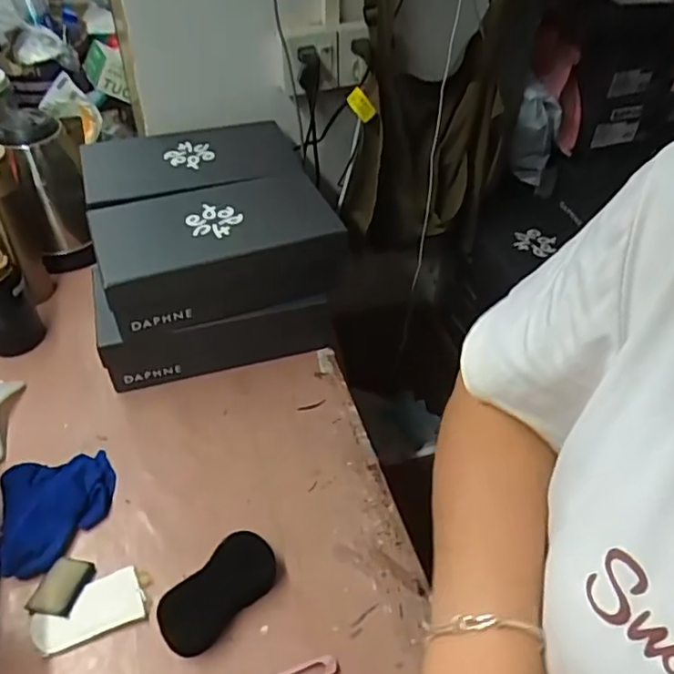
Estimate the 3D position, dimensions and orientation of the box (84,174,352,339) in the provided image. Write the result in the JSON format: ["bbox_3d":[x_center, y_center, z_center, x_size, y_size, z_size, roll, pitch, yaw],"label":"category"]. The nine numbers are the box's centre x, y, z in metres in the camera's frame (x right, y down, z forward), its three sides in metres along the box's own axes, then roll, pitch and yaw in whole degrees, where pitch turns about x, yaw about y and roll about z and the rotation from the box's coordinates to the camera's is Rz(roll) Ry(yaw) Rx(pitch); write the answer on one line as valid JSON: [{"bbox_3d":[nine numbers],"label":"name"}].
[{"bbox_3d":[-0.153,-0.123,0.810,0.301,0.099,0.172,-15,48,-18],"label":"box"}]

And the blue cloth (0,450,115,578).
[{"bbox_3d":[-0.309,0.187,0.675,0.111,0.034,0.121,-10,46,-13],"label":"blue cloth"}]

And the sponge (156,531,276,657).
[{"bbox_3d":[-0.119,0.256,0.621,0.057,0.032,0.128,34,52,27],"label":"sponge"}]

